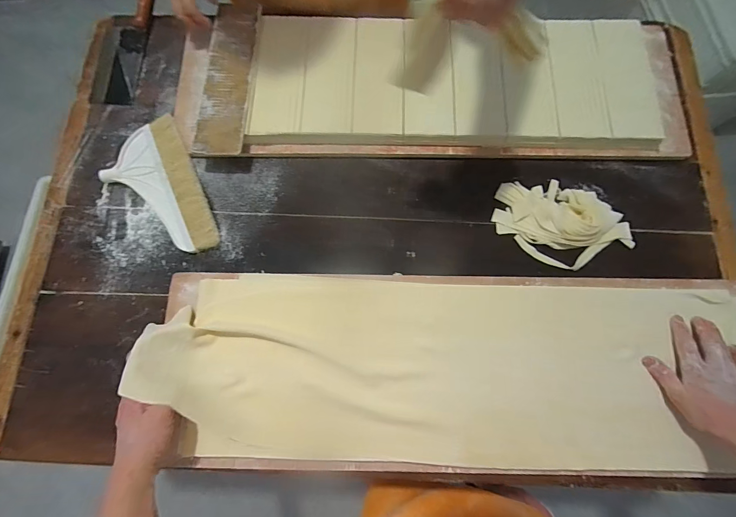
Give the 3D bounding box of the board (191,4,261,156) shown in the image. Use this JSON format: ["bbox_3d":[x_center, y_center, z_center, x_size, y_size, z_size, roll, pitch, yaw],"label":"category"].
[{"bbox_3d":[-0.266,-0.347,0.629,0.086,0.009,0.336,2,75,0],"label":"board"}]

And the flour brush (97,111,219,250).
[{"bbox_3d":[-0.382,-0.119,0.612,0.146,0.032,0.271,-29,78,-6],"label":"flour brush"}]

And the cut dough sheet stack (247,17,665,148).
[{"bbox_3d":[0.165,-0.347,0.641,0.764,0.035,0.277,0,76,0],"label":"cut dough sheet stack"}]

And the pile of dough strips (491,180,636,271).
[{"bbox_3d":[0.352,-0.064,0.596,0.236,0.032,0.153,20,77,5],"label":"pile of dough strips"}]

